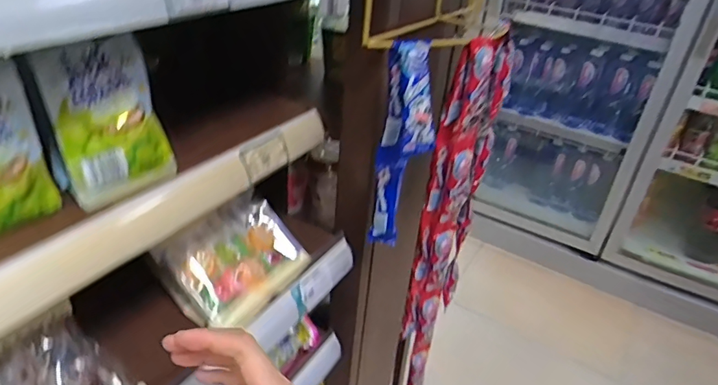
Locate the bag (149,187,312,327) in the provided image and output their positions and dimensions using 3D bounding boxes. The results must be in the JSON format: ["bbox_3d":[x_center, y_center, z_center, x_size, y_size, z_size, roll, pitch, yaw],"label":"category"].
[{"bbox_3d":[-0.138,0.075,0.567,0.120,0.029,0.160,48,44,2],"label":"bag"}]

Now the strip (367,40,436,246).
[{"bbox_3d":[0.046,-0.033,0.537,0.036,0.252,0.061,-4,34,-15],"label":"strip"}]

